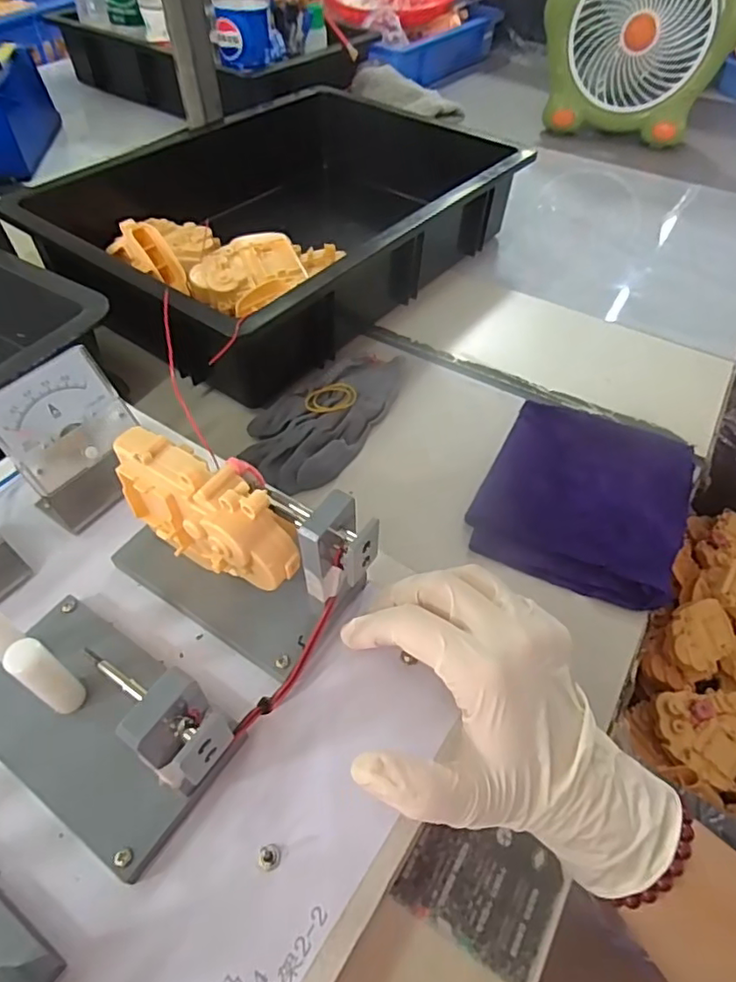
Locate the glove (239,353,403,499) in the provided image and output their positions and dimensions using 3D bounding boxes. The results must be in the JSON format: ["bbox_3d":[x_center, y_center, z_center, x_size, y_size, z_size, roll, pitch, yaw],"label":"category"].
[{"bbox_3d":[-0.036,-0.065,0.480,0.083,0.017,0.164,26,55,19],"label":"glove"}]

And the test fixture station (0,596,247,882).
[{"bbox_3d":[-0.113,0.083,0.233,0.127,0.079,0.068,28,56,20],"label":"test fixture station"}]

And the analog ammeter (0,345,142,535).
[{"bbox_3d":[-0.160,-0.027,0.323,0.039,0.072,0.066,34,58,24],"label":"analog ammeter"}]

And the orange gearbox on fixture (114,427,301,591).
[{"bbox_3d":[-0.075,0.012,0.272,0.094,0.058,0.031,34,58,24],"label":"orange gearbox on fixture"}]

